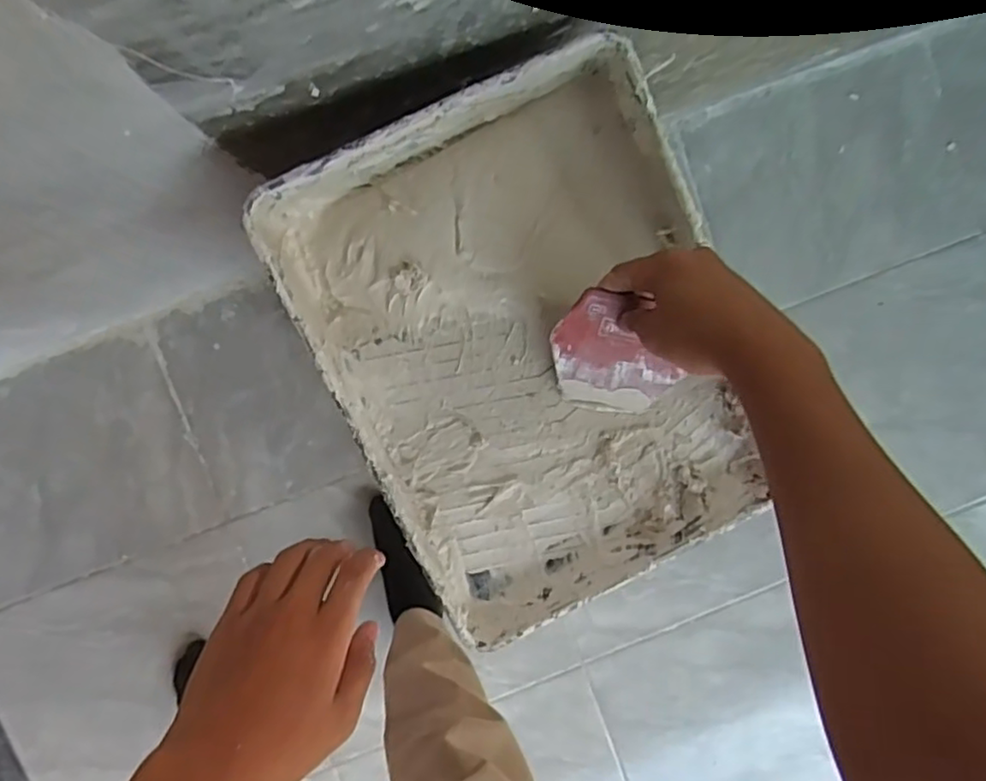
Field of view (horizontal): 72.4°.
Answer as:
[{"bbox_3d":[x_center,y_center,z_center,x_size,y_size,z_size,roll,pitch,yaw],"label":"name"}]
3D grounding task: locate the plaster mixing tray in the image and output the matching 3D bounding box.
[{"bbox_3d":[0.031,-0.026,0.486,0.273,0.066,0.351,-25,97,-3],"label":"plaster mixing tray"}]

